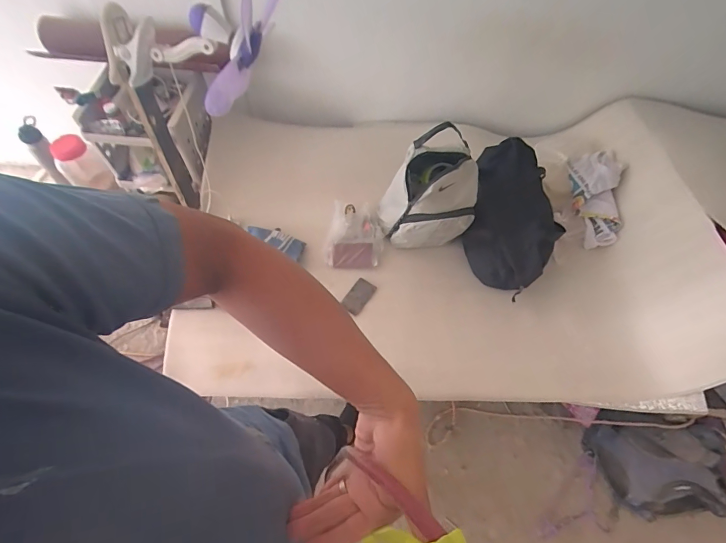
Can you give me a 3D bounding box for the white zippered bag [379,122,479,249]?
[{"bbox_3d":[0.179,-0.215,1.070,0.220,0.366,0.186,-11,62,-8],"label":"white zippered bag"}]

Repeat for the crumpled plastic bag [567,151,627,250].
[{"bbox_3d":[0.732,-0.234,1.175,0.143,0.074,0.321,0,84,-2],"label":"crumpled plastic bag"}]

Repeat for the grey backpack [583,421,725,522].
[{"bbox_3d":[0.939,0.628,1.203,0.313,0.222,0.261,3,61,-1],"label":"grey backpack"}]

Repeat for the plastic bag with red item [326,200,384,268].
[{"bbox_3d":[-0.021,-0.117,1.186,0.171,0.063,0.230,6,61,1],"label":"plastic bag with red item"}]

